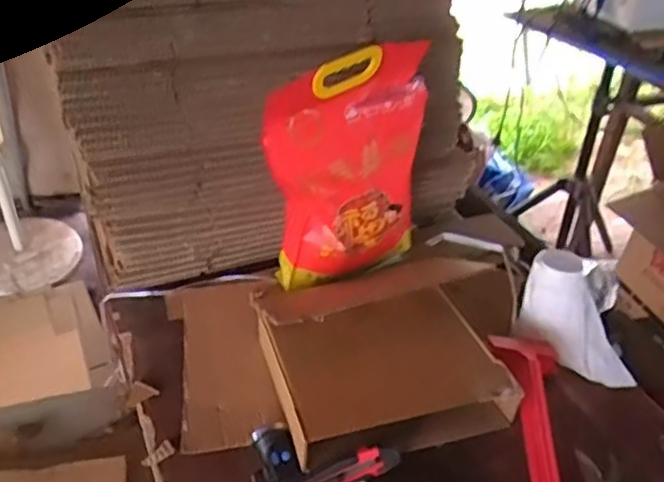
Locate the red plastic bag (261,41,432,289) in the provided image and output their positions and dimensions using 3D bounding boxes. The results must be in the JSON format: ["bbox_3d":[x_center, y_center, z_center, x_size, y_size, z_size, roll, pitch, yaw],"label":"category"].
[{"bbox_3d":[0.026,-0.098,0.945,0.259,0.348,0.069,-15,41,-24],"label":"red plastic bag"}]

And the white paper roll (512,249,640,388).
[{"bbox_3d":[0.358,0.106,0.928,0.172,0.142,0.069,26,42,26],"label":"white paper roll"}]

